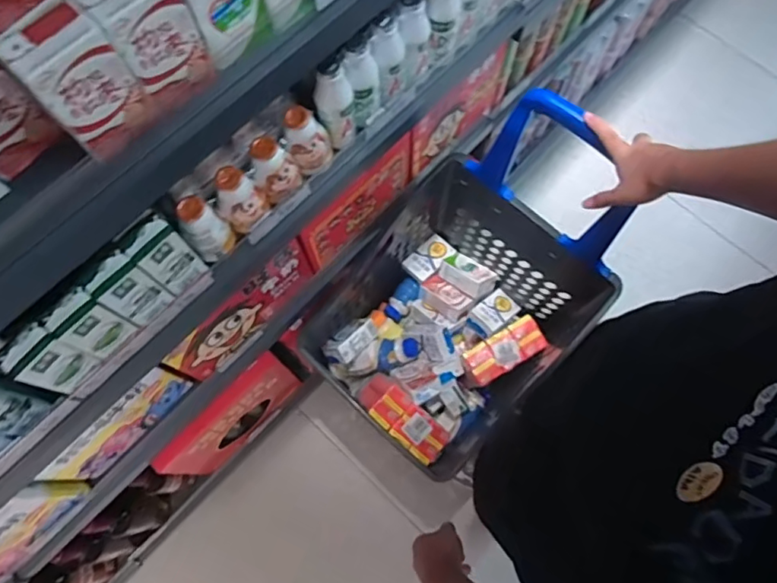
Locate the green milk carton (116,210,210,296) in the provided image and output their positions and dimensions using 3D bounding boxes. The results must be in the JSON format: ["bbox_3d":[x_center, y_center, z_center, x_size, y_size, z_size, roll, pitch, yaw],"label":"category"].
[{"bbox_3d":[-0.264,-0.041,0.651,0.044,0.109,0.056,39,76,11],"label":"green milk carton"}]

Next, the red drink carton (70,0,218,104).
[{"bbox_3d":[-0.196,-0.210,0.446,0.059,0.099,0.064,43,77,12],"label":"red drink carton"}]

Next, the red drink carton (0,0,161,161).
[{"bbox_3d":[-0.241,-0.166,0.430,0.052,0.097,0.068,43,77,12],"label":"red drink carton"}]

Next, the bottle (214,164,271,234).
[{"bbox_3d":[-0.185,-0.115,0.692,0.056,0.081,0.050,-31,75,-10],"label":"bottle"}]

